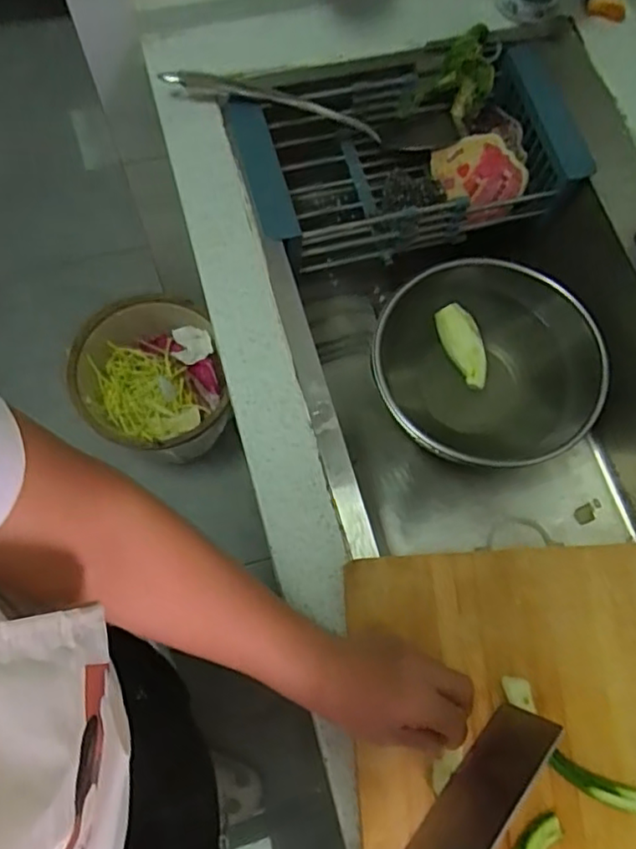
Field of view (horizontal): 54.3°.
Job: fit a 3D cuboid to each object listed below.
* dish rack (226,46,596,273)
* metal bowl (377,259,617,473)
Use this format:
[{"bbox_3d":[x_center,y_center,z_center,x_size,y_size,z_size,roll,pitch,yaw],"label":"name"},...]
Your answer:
[{"bbox_3d":[0.104,-0.311,0.737,0.380,0.100,0.205,-14,73,-8],"label":"dish rack"},{"bbox_3d":[0.189,-0.062,0.728,0.237,0.100,0.239,1,72,-3],"label":"metal bowl"}]

